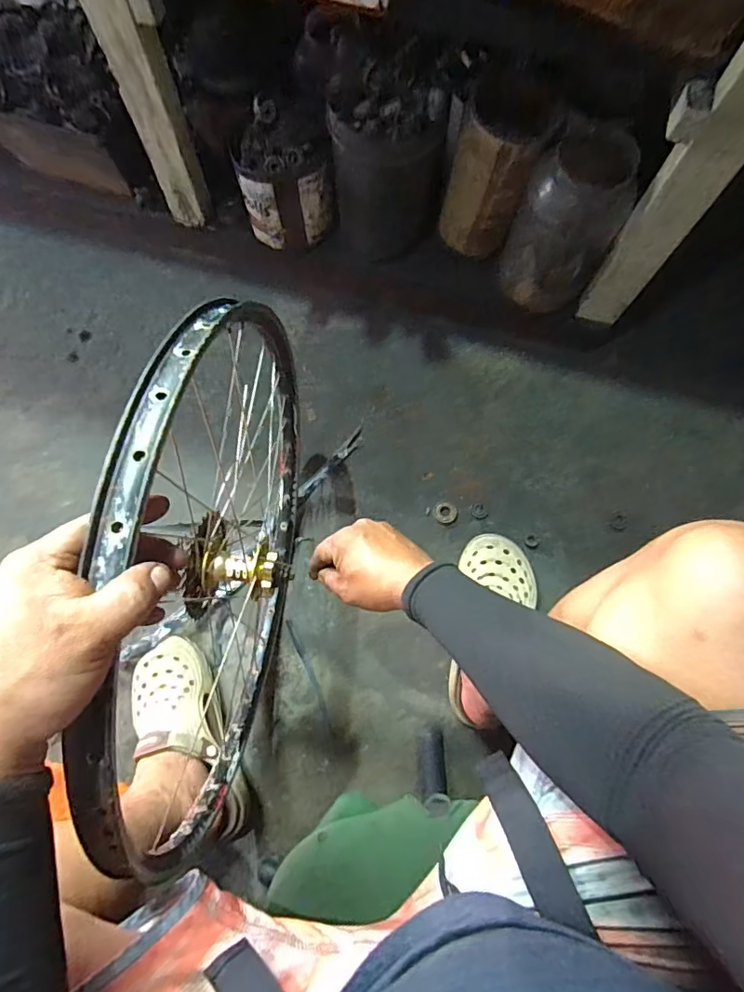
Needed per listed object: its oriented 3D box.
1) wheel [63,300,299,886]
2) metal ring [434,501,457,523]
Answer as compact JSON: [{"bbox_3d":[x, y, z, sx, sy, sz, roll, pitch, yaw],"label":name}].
[{"bbox_3d":[-0.149,0.090,0.581,0.077,0.554,0.521,11,78,2],"label":"wheel"},{"bbox_3d":[0.125,0.029,0.887,0.038,0.005,0.039,0,76,-1],"label":"metal ring"}]

